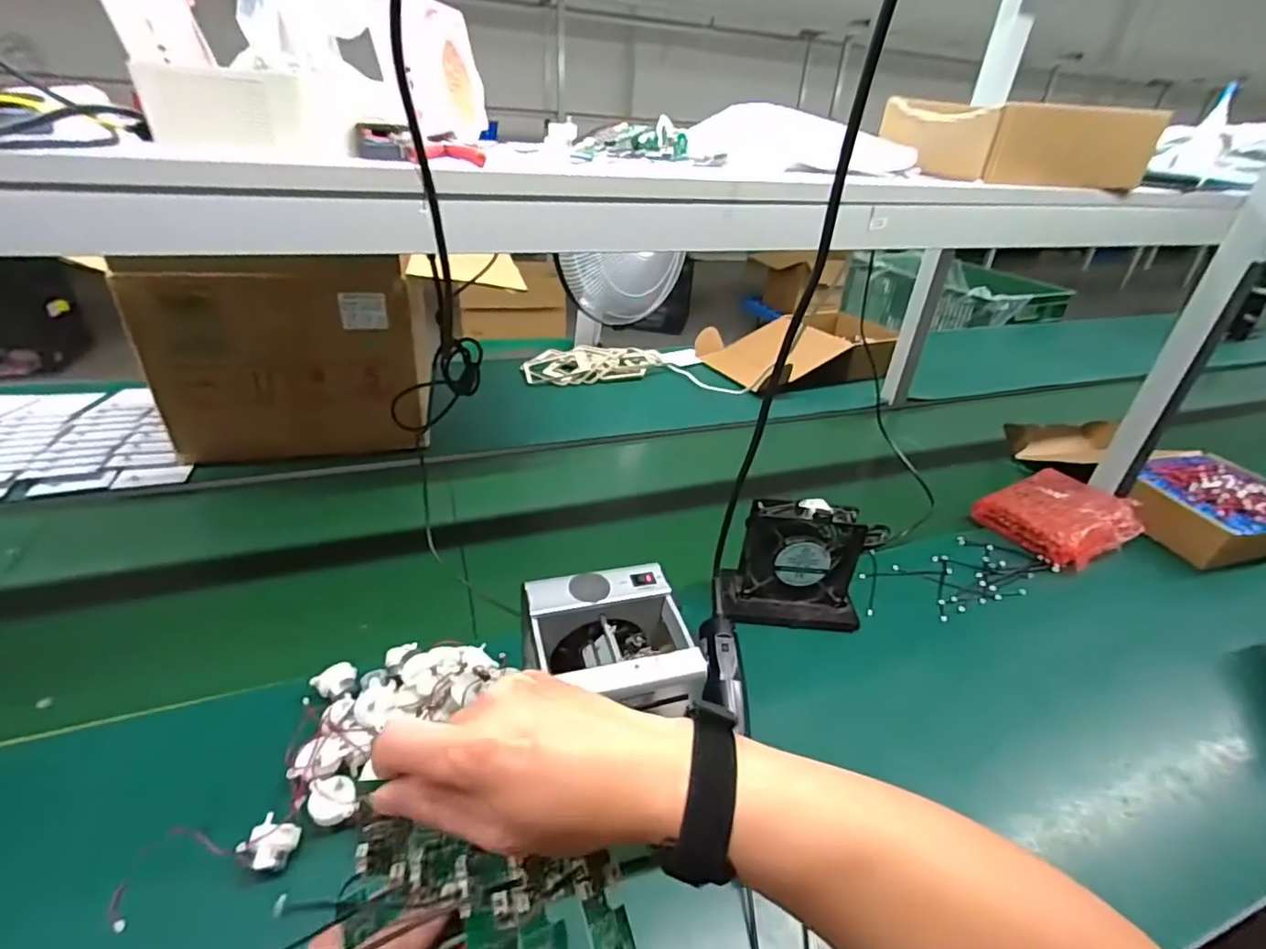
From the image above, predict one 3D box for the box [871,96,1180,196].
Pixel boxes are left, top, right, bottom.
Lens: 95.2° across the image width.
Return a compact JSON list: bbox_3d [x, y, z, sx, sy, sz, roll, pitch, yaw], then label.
[{"bbox_3d":[0.412,-0.371,0.644,0.208,0.066,0.184,-3,32,-12],"label":"box"}]

